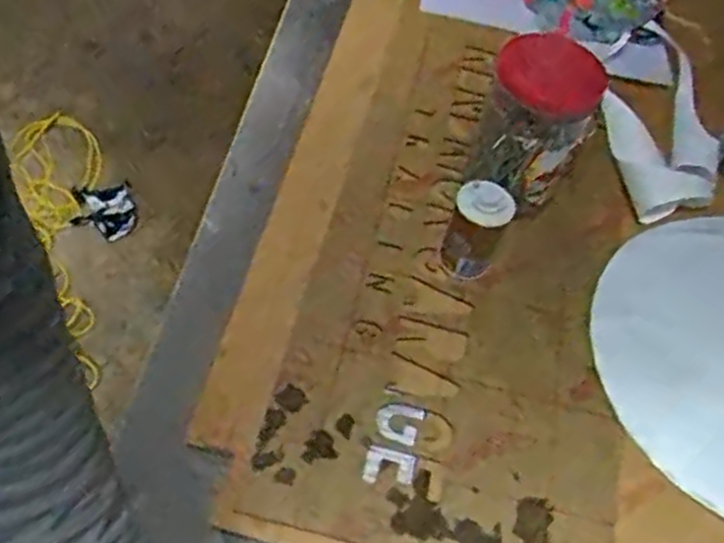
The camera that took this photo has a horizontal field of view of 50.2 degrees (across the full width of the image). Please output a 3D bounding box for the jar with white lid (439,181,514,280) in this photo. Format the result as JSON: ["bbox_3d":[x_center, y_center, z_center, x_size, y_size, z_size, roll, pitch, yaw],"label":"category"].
[{"bbox_3d":[0.107,-0.038,0.741,0.053,0.099,0.057,5,51,-6],"label":"jar with white lid"}]

